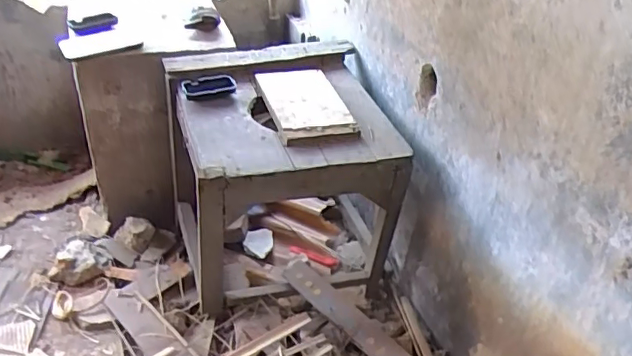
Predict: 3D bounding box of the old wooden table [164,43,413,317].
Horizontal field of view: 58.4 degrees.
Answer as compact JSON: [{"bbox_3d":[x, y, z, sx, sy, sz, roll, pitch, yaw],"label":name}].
[{"bbox_3d":[-0.082,-0.003,1.301,0.444,0.436,0.437,-8,38,-14],"label":"old wooden table"}]

